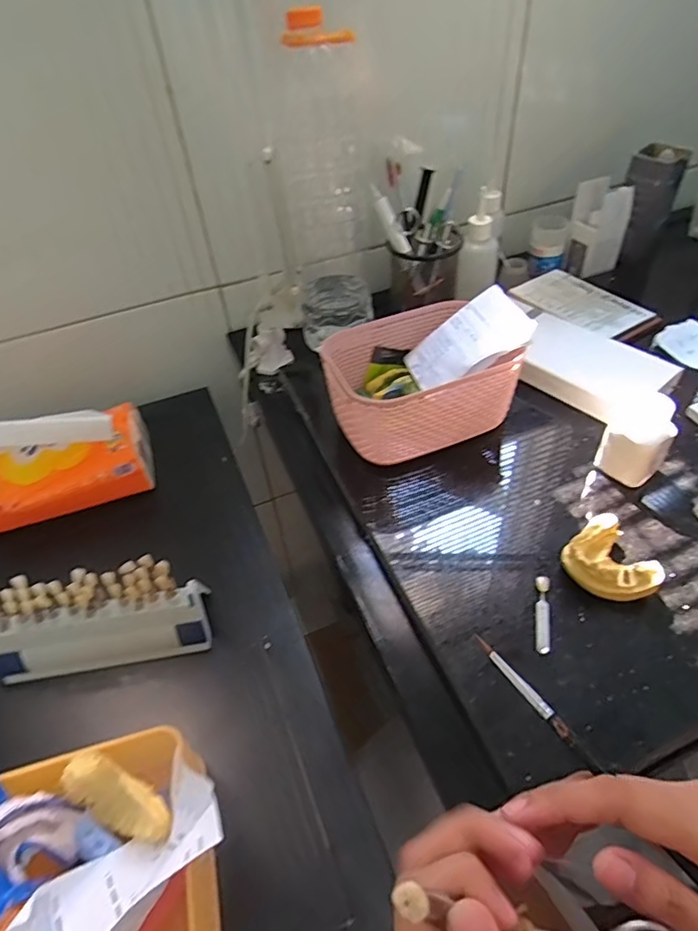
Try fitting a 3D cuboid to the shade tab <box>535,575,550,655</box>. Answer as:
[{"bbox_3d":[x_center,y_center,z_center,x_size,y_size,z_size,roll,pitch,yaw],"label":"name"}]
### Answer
[{"bbox_3d":[0.134,0.102,0.373,0.010,0.006,0.055,8,48,13],"label":"shade tab"}]

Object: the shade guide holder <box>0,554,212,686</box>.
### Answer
[{"bbox_3d":[-0.206,0.121,0.431,0.179,0.083,0.047,-9,46,-3],"label":"shade guide holder"}]

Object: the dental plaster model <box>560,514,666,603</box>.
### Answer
[{"bbox_3d":[0.182,0.069,0.387,0.051,0.028,0.060,-11,46,-6],"label":"dental plaster model"}]

